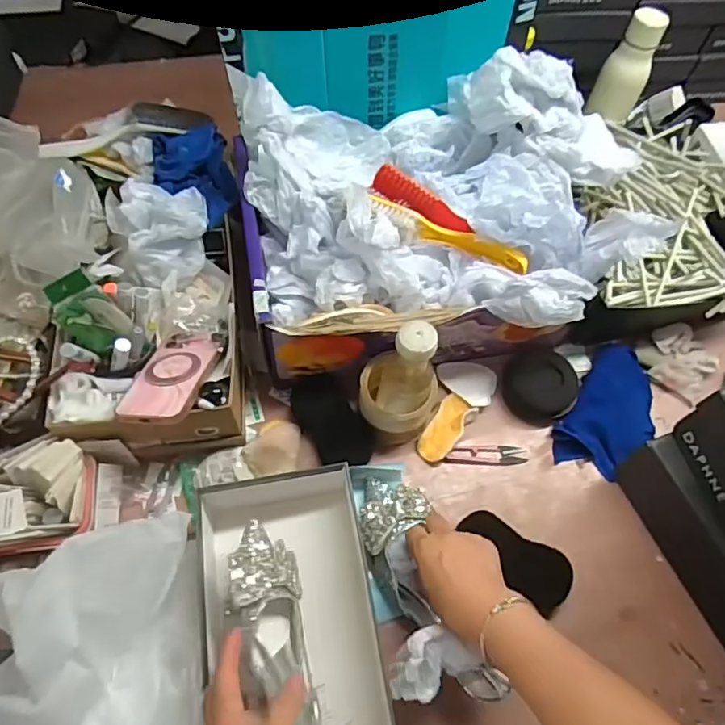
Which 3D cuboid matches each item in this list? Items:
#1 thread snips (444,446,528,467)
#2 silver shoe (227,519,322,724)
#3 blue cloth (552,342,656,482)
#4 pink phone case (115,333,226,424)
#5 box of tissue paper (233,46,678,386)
[{"bbox_3d":[0.151,0.114,0.673,0.098,0.007,0.024,1,61,-3],"label":"thread snips"},{"bbox_3d":[-0.073,0.276,0.510,0.063,0.073,0.243,-15,70,-12],"label":"silver shoe"},{"bbox_3d":[0.316,0.061,0.696,0.100,0.037,0.180,33,64,14],"label":"blue cloth"},{"bbox_3d":[-0.203,0.014,0.589,0.077,0.010,0.127,1,42,12],"label":"pink phone case"},{"bbox_3d":[0.093,-0.160,0.661,0.450,0.208,0.322,-6,62,-7],"label":"box of tissue paper"}]

